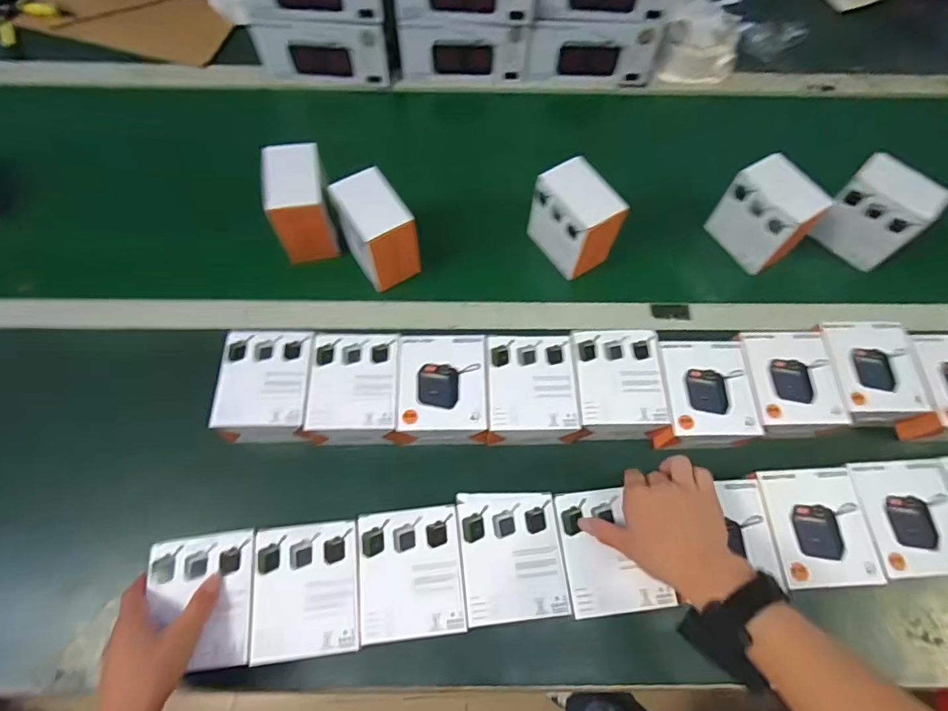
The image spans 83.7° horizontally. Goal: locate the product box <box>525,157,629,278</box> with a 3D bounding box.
[{"bbox_3d":[0.130,-0.171,0.673,0.072,0.107,0.105,-32,71,-13],"label":"product box"}]

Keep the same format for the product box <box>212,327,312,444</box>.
[{"bbox_3d":[-0.223,0.036,0.601,0.114,0.059,0.119,0,67,0],"label":"product box"}]

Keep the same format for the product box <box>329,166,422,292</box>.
[{"bbox_3d":[-0.119,-0.153,0.661,0.075,0.097,0.112,-28,70,-11],"label":"product box"}]

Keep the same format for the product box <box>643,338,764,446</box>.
[{"bbox_3d":[0.255,0.043,0.602,0.106,0.045,0.116,-4,67,-1],"label":"product box"}]

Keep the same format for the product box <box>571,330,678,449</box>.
[{"bbox_3d":[0.165,0.034,0.606,0.103,0.048,0.123,-2,67,-1],"label":"product box"}]

